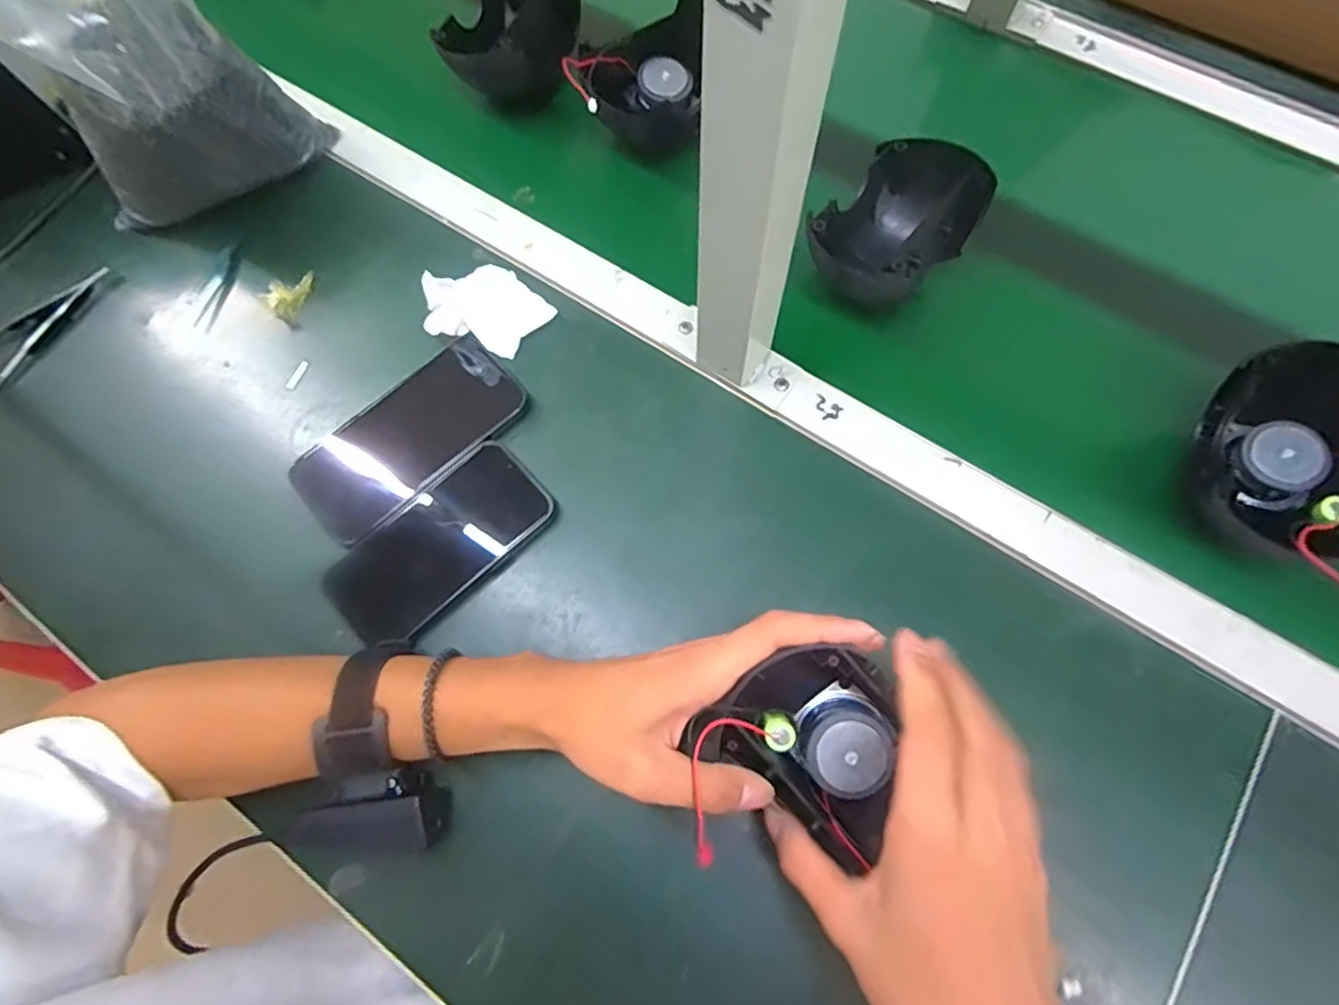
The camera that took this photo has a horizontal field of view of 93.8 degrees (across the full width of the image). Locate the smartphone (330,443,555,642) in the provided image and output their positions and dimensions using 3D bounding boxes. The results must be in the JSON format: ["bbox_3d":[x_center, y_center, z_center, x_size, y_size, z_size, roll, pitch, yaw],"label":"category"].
[{"bbox_3d":[-0.149,0.027,0.409,0.145,0.014,0.075,-40,75,-12],"label":"smartphone"}]

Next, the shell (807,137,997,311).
[{"bbox_3d":[0.157,-0.194,0.445,0.086,0.064,0.112,40,76,13],"label":"shell"}]

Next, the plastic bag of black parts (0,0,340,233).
[{"bbox_3d":[-0.362,-0.303,0.438,0.095,0.209,0.150,35,75,12],"label":"plastic bag of black parts"}]

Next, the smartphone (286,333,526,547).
[{"bbox_3d":[-0.181,-0.047,0.438,0.160,0.013,0.080,-42,75,-12],"label":"smartphone"}]

